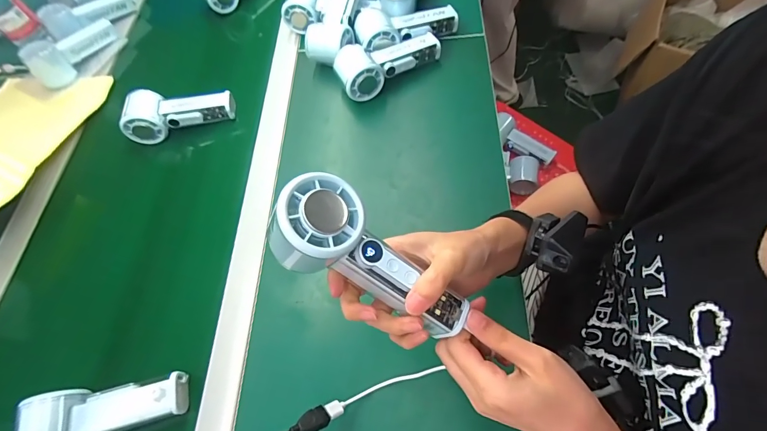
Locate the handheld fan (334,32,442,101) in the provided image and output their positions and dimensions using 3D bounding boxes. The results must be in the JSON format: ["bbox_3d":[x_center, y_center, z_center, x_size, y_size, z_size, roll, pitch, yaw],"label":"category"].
[{"bbox_3d":[0.010,-0.220,0.542,0.154,0.052,0.059,-27,62,-5],"label":"handheld fan"}]

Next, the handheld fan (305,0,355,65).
[{"bbox_3d":[-0.076,-0.304,0.581,0.074,0.057,0.143,1,63,10],"label":"handheld fan"}]

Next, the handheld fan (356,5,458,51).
[{"bbox_3d":[0.036,-0.281,0.571,0.153,0.051,0.072,-15,61,2],"label":"handheld fan"}]

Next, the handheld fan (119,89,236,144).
[{"bbox_3d":[-0.298,-0.150,0.558,0.147,0.044,0.058,-6,63,5],"label":"handheld fan"}]

